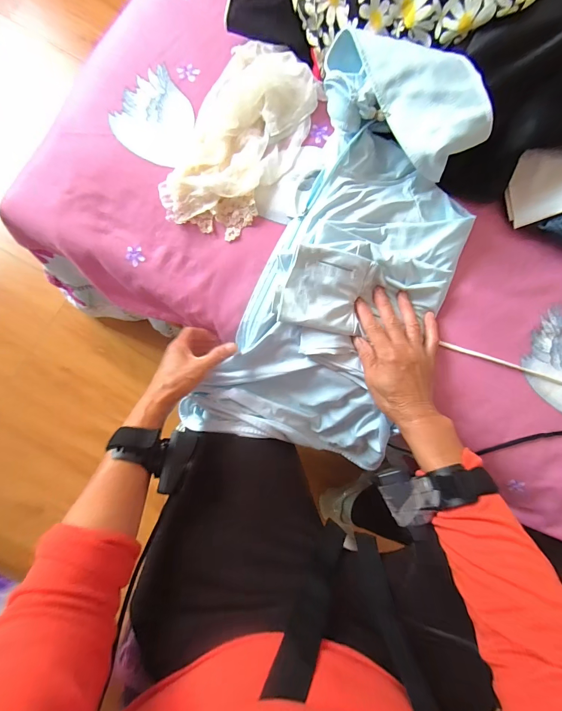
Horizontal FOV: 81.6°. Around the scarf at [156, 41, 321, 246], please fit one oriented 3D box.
[{"bbox_3d":[-0.047,-0.274,0.413,0.127,0.033,0.251,27,83,-3],"label":"scarf"}]

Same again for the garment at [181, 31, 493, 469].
[{"bbox_3d":[0.088,-0.090,0.423,0.265,0.079,0.513,22,104,-3],"label":"garment"}]

